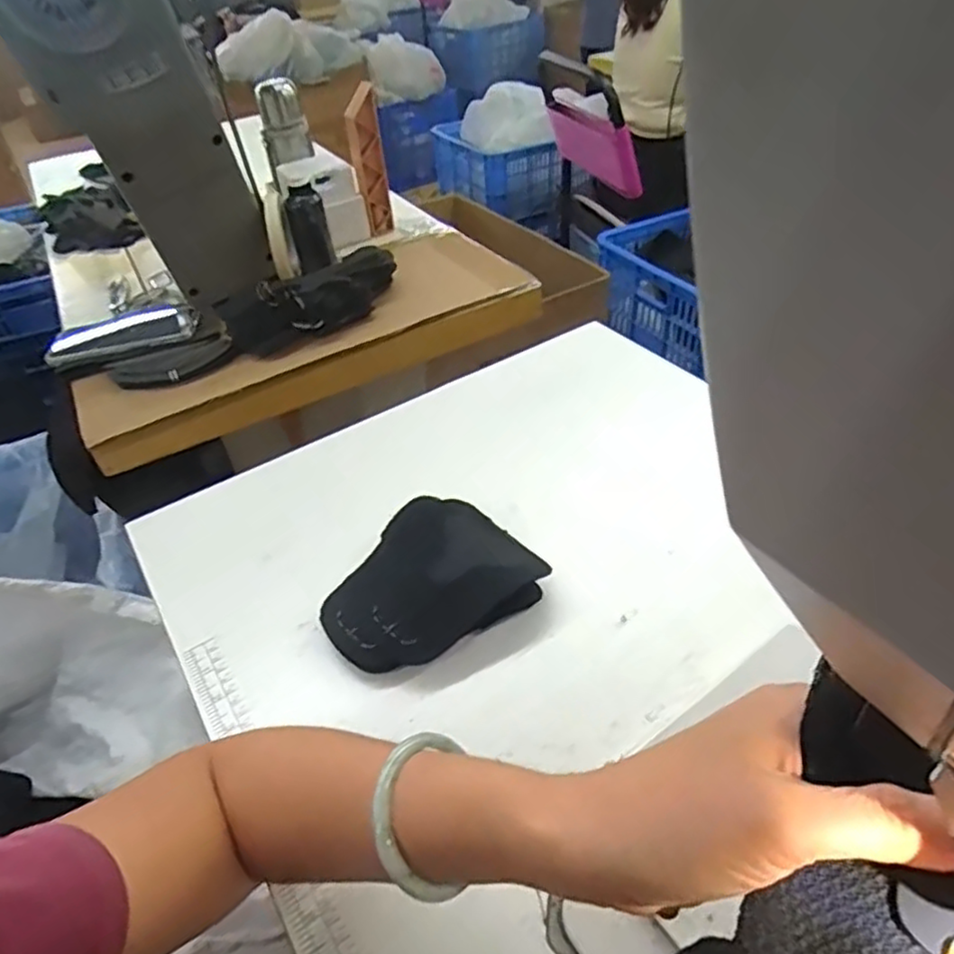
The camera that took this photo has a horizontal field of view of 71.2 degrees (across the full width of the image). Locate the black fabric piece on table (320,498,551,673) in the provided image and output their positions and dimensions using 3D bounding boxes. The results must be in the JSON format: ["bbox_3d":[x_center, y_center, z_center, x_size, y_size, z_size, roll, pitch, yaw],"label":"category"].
[{"bbox_3d":[-0.039,0.075,0.488,0.146,0.031,0.113,-27,46,-23],"label":"black fabric piece on table"}]

